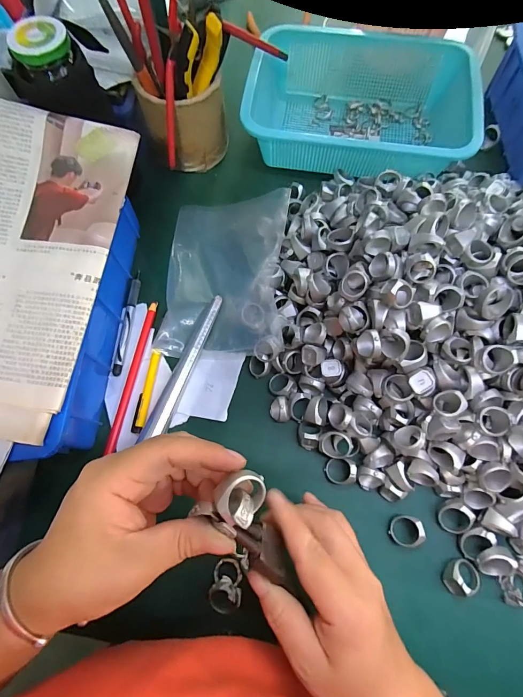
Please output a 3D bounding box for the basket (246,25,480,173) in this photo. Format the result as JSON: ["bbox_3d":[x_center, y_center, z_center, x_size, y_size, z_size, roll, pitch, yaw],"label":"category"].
[{"bbox_3d":[0.122,-0.308,0.442,0.263,0.072,0.194,8,71,5],"label":"basket"}]

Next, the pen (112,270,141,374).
[{"bbox_3d":[-0.145,-0.031,0.379,0.009,0.007,0.120,4,70,3],"label":"pen"}]

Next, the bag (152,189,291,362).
[{"bbox_3d":[-0.040,-0.088,0.384,0.128,0.030,0.199,2,70,3],"label":"bag"}]

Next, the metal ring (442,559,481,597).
[{"bbox_3d":[0.167,0.190,0.290,0.028,0.020,0.024,-17,71,-4],"label":"metal ring"}]

